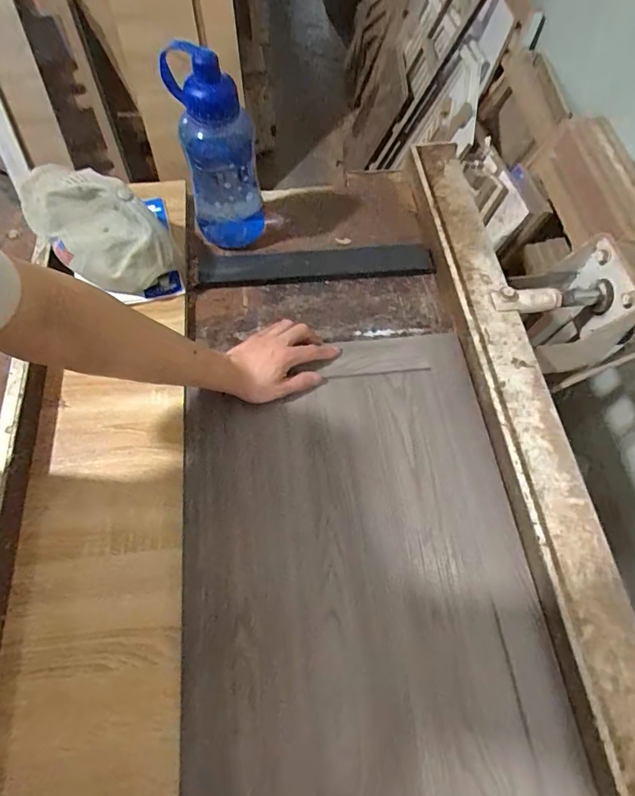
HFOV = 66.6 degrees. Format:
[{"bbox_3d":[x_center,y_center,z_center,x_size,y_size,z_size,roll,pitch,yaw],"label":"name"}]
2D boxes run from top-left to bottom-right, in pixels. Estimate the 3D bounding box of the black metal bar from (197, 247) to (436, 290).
[{"bbox_3d":[-0.002,-0.208,0.759,0.358,0.014,0.064,-4,67,-5],"label":"black metal bar"}]

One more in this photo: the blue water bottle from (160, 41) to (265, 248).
[{"bbox_3d":[-0.137,-0.329,0.669,0.099,0.280,0.084,-10,63,-6],"label":"blue water bottle"}]

